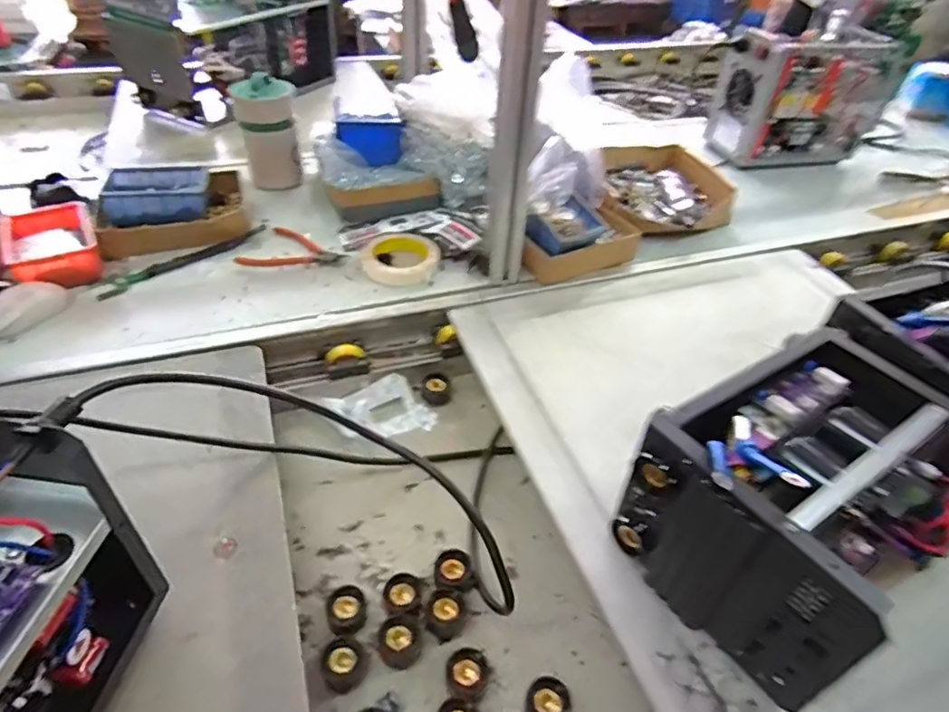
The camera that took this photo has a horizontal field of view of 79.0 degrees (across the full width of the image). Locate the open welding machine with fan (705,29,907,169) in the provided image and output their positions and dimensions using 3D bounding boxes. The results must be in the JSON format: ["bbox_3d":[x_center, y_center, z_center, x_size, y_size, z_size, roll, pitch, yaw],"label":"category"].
[{"bbox_3d":[0.663,-0.519,1.171,0.312,0.233,0.147,-11,44,-16],"label":"open welding machine with fan"}]

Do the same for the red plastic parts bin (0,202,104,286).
[{"bbox_3d":[-0.573,-0.148,0.785,0.103,0.045,0.160,-21,48,-26],"label":"red plastic parts bin"}]

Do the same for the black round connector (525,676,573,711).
[{"bbox_3d":[0.061,0.291,0.476,0.036,0.039,0.030,24,46,21],"label":"black round connector"}]

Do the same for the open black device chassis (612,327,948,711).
[{"bbox_3d":[0.277,0.118,0.482,0.264,0.155,0.187,-22,49,-27],"label":"open black device chassis"}]

